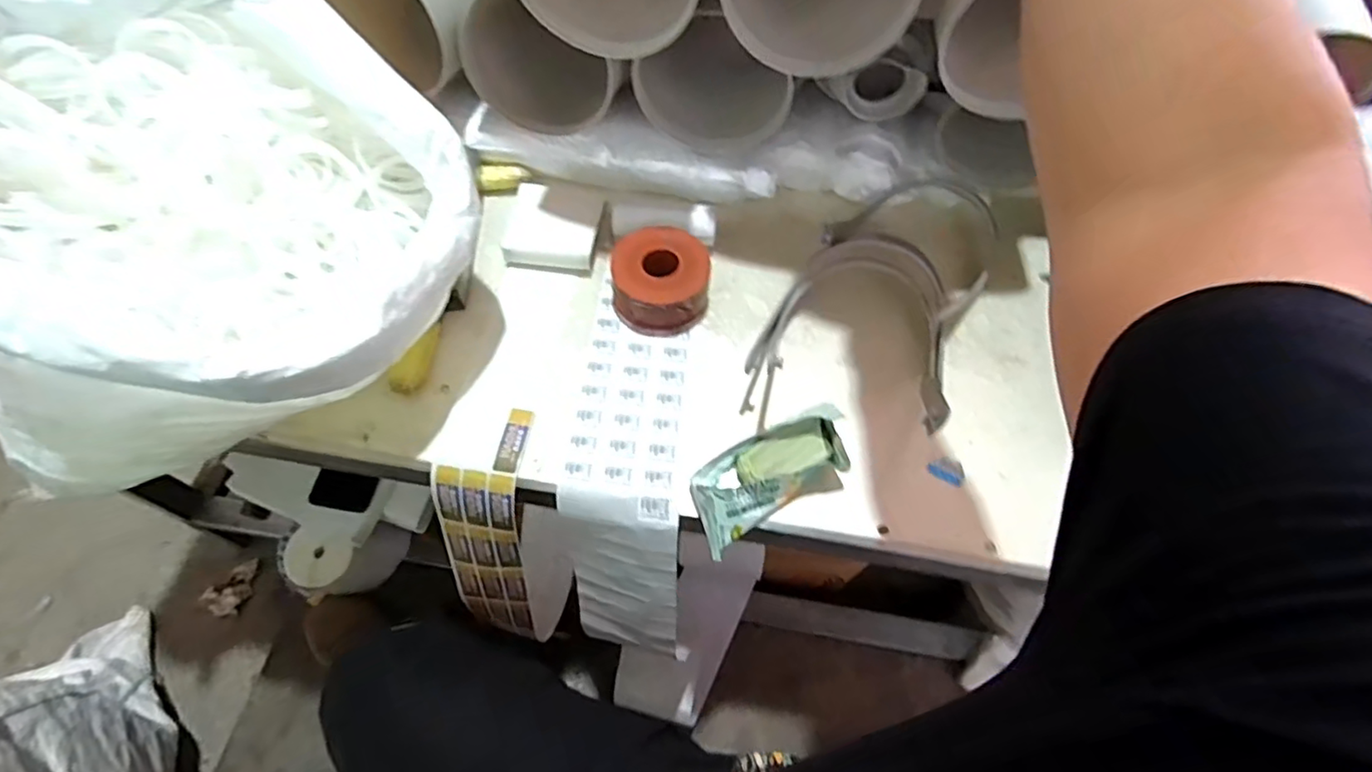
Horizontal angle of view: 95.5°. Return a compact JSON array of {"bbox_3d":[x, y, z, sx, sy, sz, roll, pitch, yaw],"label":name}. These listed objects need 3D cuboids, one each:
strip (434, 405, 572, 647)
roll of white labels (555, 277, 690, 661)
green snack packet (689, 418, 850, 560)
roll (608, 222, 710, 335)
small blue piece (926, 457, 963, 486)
[{"bbox_3d":[-0.194,0.171,0.681,0.086,0.331,0.156,4,60,0],"label":"strip"},{"bbox_3d":[-0.056,0.061,0.605,0.115,0.128,0.345,0,87,-2],"label":"roll of white labels"},{"bbox_3d":[0.074,0.077,0.543,0.150,0.039,0.076,-23,63,-15],"label":"green snack packet"},{"bbox_3d":[-0.025,-0.108,0.636,0.097,0.057,0.092,1,60,-2],"label":"roll"},{"bbox_3d":[0.242,0.077,0.577,0.031,0.007,0.023,30,63,15],"label":"small blue piece"}]

